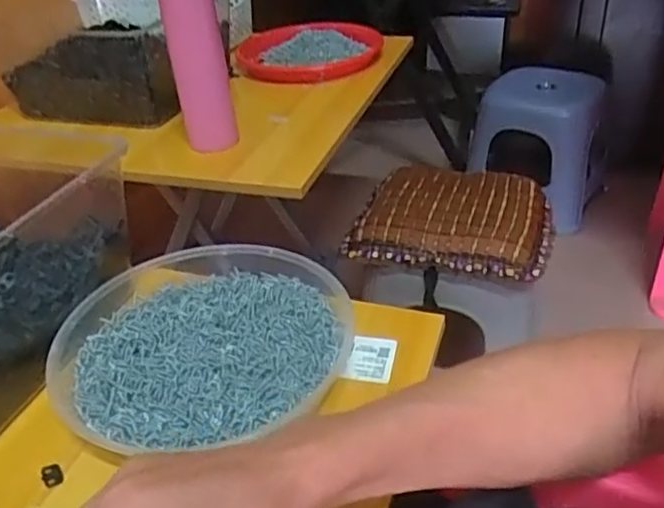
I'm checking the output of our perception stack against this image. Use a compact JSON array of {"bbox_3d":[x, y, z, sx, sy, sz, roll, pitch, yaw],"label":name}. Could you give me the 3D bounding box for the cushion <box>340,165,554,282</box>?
[{"bbox_3d":[0.193,-0.061,1.008,0.298,0.037,0.252,8,37,17],"label":"cushion"}]

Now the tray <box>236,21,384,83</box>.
[{"bbox_3d":[-0.040,-0.352,1.086,0.247,0.040,0.205,1,35,7],"label":"tray"}]

